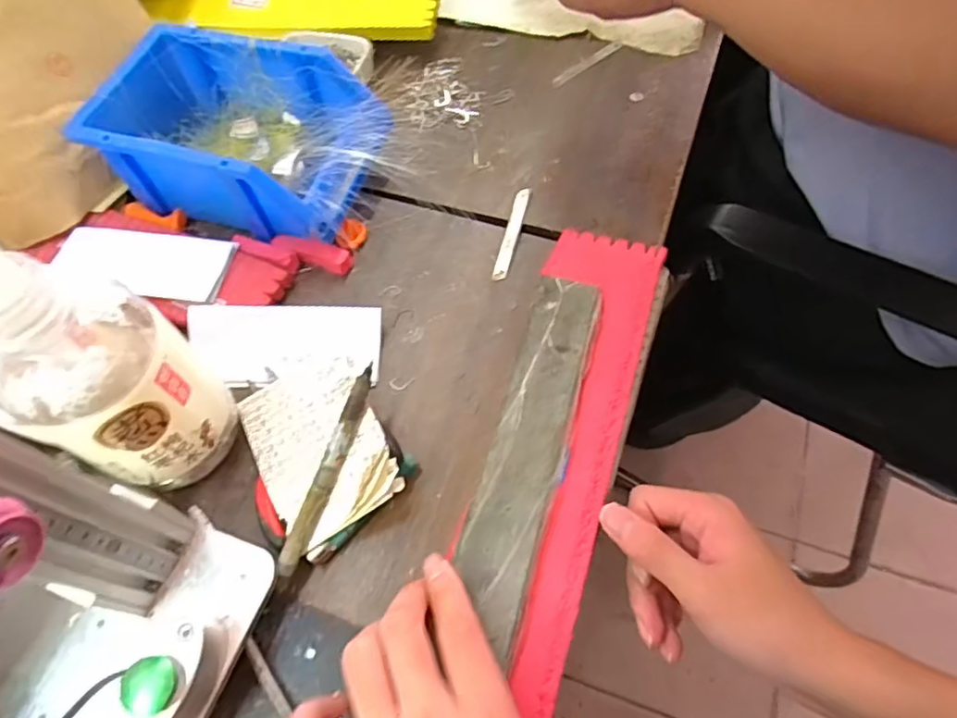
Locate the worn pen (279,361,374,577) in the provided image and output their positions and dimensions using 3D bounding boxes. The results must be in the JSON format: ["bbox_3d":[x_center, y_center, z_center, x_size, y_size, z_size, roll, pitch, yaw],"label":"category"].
[{"bbox_3d":[-0.080,0.058,0.330,0.012,0.008,0.115,17,75,10],"label":"worn pen"}]

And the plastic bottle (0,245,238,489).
[{"bbox_3d":[-0.170,-0.001,0.271,0.062,0.182,0.062,-14,60,-4],"label":"plastic bottle"}]

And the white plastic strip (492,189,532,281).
[{"bbox_3d":[0.024,-0.090,0.432,0.010,0.007,0.079,12,62,10],"label":"white plastic strip"}]

